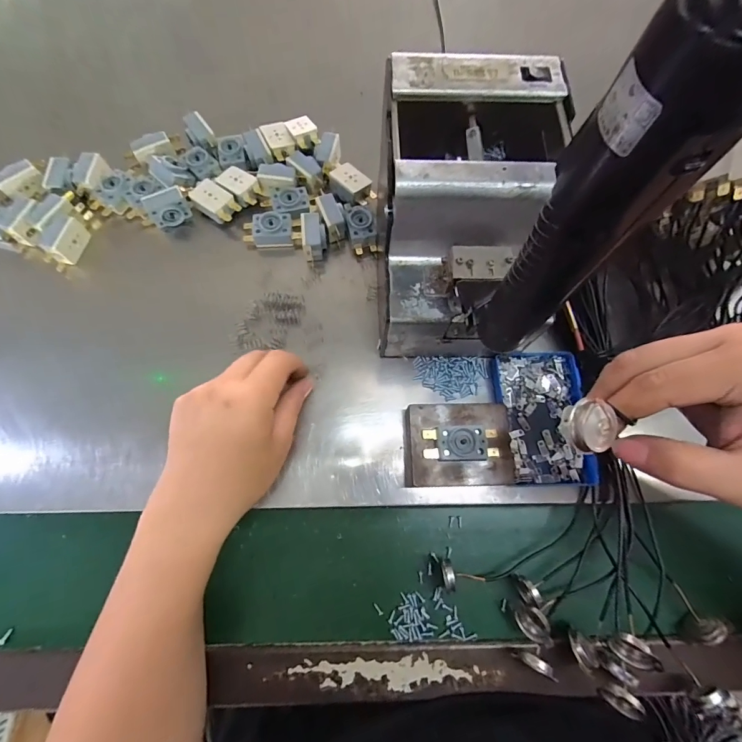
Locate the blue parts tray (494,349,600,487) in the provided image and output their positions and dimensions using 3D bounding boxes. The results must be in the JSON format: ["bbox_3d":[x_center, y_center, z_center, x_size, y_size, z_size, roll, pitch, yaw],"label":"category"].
[{"bbox_3d":[0.149,0.038,0.327,0.073,0.012,0.116,-2,74,-2],"label":"blue parts tray"}]

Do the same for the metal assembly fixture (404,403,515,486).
[{"bbox_3d":[0.070,0.059,0.307,0.082,0.035,0.063,-1,74,-2],"label":"metal assembly fixture"}]

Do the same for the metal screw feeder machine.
[{"bbox_3d":[0.064,-0.115,0.299,0.109,0.151,0.177,3,74,-1],"label":"metal screw feeder machine"}]

